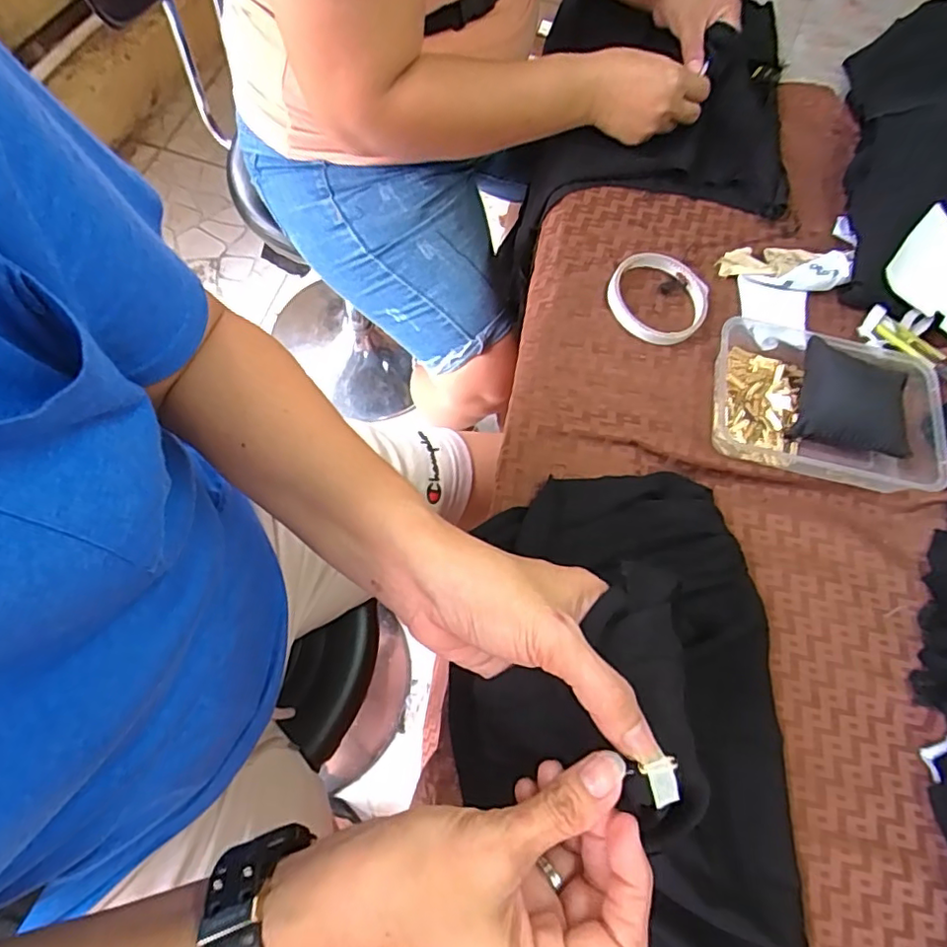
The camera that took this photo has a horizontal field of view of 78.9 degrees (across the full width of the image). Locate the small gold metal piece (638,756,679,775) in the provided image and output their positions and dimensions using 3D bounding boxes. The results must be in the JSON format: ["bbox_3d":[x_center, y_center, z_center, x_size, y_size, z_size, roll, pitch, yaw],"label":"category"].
[{"bbox_3d":[0.077,0.121,0.238,0.019,0.004,0.005,-3,68,-18],"label":"small gold metal piece"}]

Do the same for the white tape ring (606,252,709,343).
[{"bbox_3d":[0.159,-0.151,0.493,0.085,0.013,0.085,2,67,-5],"label":"white tape ring"}]

